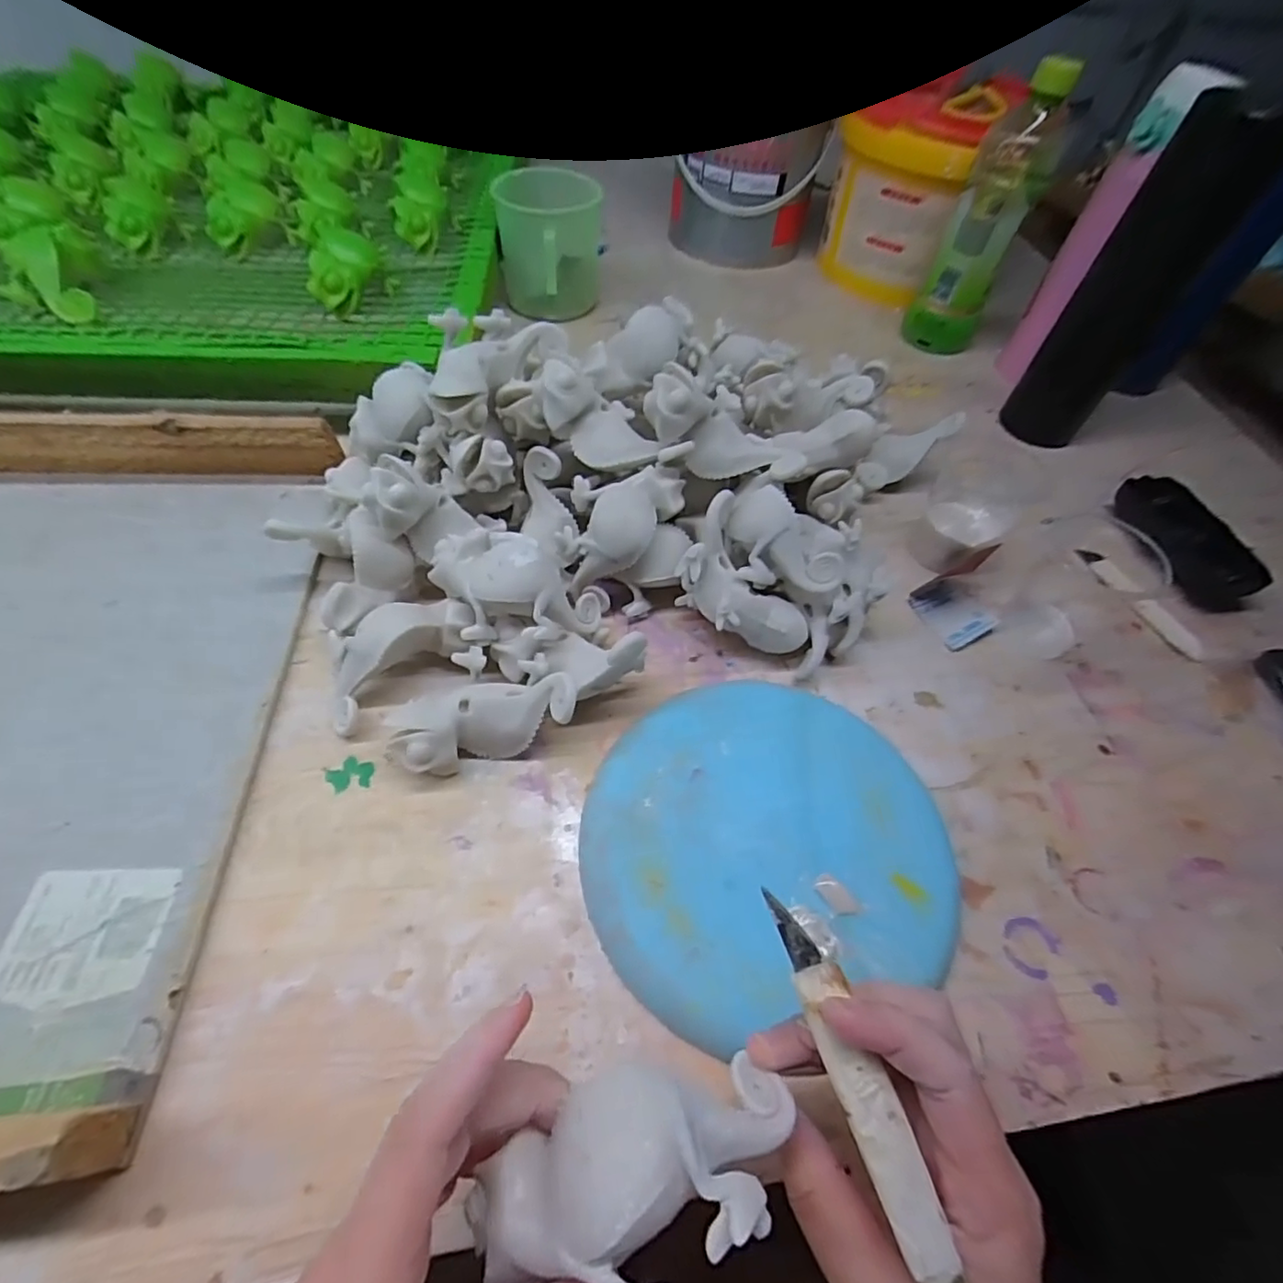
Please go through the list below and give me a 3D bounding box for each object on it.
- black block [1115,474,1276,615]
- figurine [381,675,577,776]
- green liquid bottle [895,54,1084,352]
[{"bbox_3d":[0.398,-0.078,0.442,0.053,0.025,0.112,-12,56,-14],"label":"black block"},{"bbox_3d":[-0.079,0.039,0.312,0.098,0.039,0.040,-16,56,1],"label":"figurine"},{"bbox_3d":[0.307,-0.373,0.539,0.062,0.212,0.062,21,55,10],"label":"green liquid bottle"}]

